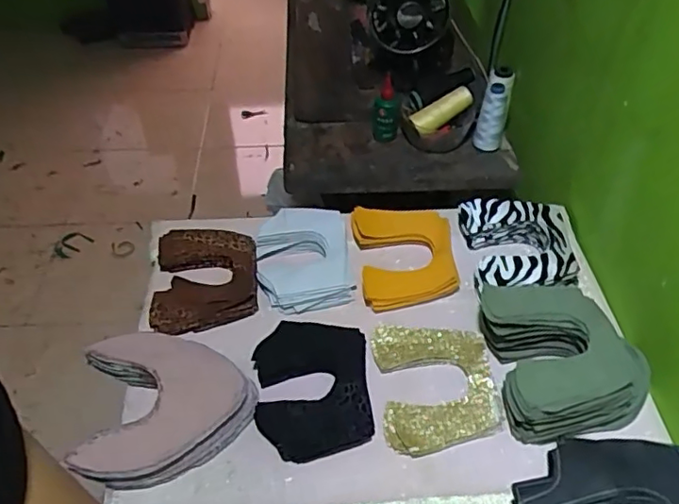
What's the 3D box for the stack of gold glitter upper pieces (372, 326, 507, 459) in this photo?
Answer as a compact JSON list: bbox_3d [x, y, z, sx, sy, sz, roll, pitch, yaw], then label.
[{"bbox_3d":[0.112,0.151,0.673,0.131,0.017,0.149,-4,47,-4],"label":"stack of gold glitter upper pieces"}]

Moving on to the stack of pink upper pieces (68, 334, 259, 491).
[{"bbox_3d":[-0.186,0.162,0.642,0.179,0.051,0.171,-5,47,-5],"label":"stack of pink upper pieces"}]

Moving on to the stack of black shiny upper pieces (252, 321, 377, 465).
[{"bbox_3d":[-0.030,0.148,0.667,0.125,0.034,0.154,-4,47,-4],"label":"stack of black shiny upper pieces"}]

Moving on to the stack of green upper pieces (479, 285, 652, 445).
[{"bbox_3d":[0.249,0.112,0.664,0.155,0.068,0.175,-5,47,-5],"label":"stack of green upper pieces"}]

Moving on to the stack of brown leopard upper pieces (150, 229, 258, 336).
[{"bbox_3d":[-0.177,0.033,0.785,0.132,0.029,0.158,-6,47,-6],"label":"stack of brown leopard upper pieces"}]

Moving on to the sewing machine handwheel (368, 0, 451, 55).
[{"bbox_3d":[0.116,-0.396,0.983,0.128,0.125,0.038,-4,47,-4],"label":"sewing machine handwheel"}]

